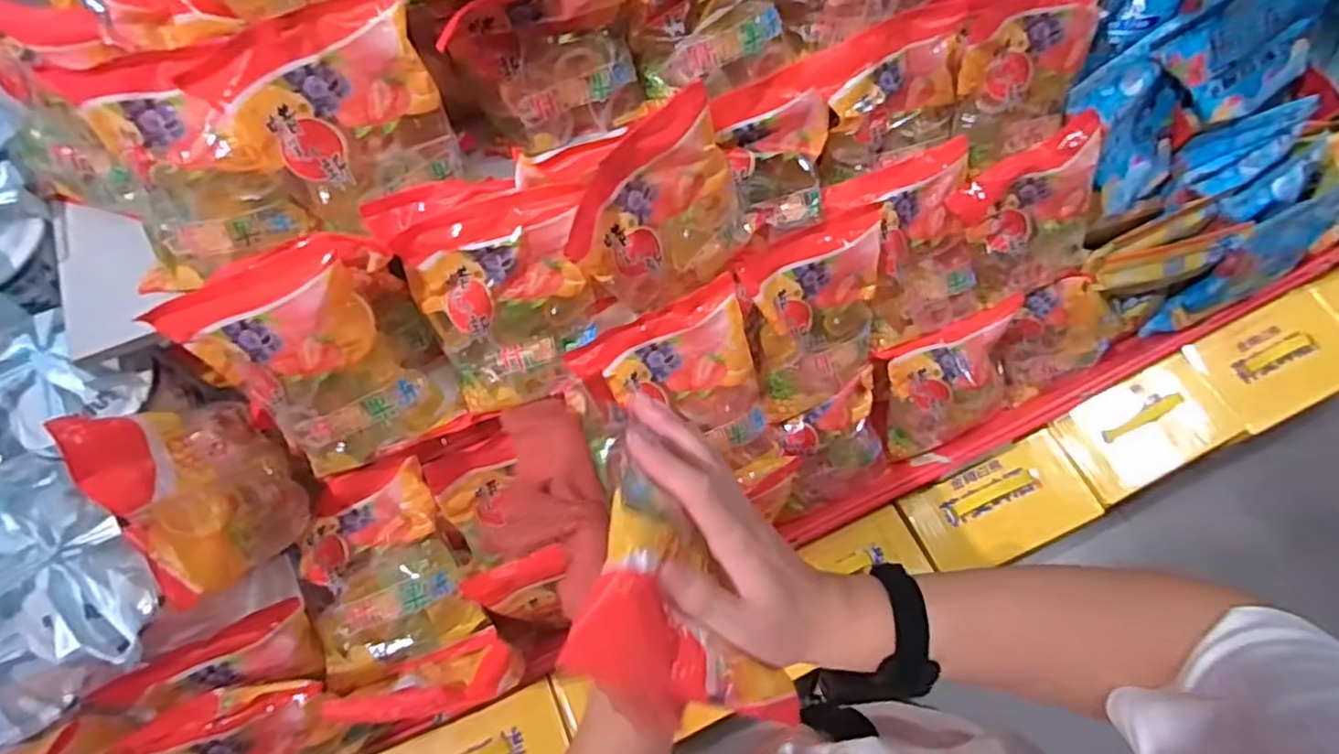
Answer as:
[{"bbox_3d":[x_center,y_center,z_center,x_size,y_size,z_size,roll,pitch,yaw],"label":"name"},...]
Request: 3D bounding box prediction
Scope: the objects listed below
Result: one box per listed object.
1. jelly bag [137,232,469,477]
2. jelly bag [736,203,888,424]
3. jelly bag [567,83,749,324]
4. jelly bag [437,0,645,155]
[{"bbox_3d":[-0.289,-0.015,0.600,0.172,0.197,0.091,-23,29,7],"label":"jelly bag"},{"bbox_3d":[0.150,-0.060,0.705,0.146,0.177,0.038,-24,33,-12],"label":"jelly bag"},{"bbox_3d":[-0.013,-0.143,0.623,0.151,0.181,0.070,-42,51,-1],"label":"jelly bag"},{"bbox_3d":[-0.104,-0.275,0.605,0.152,0.155,0.048,-13,65,-5],"label":"jelly bag"}]

